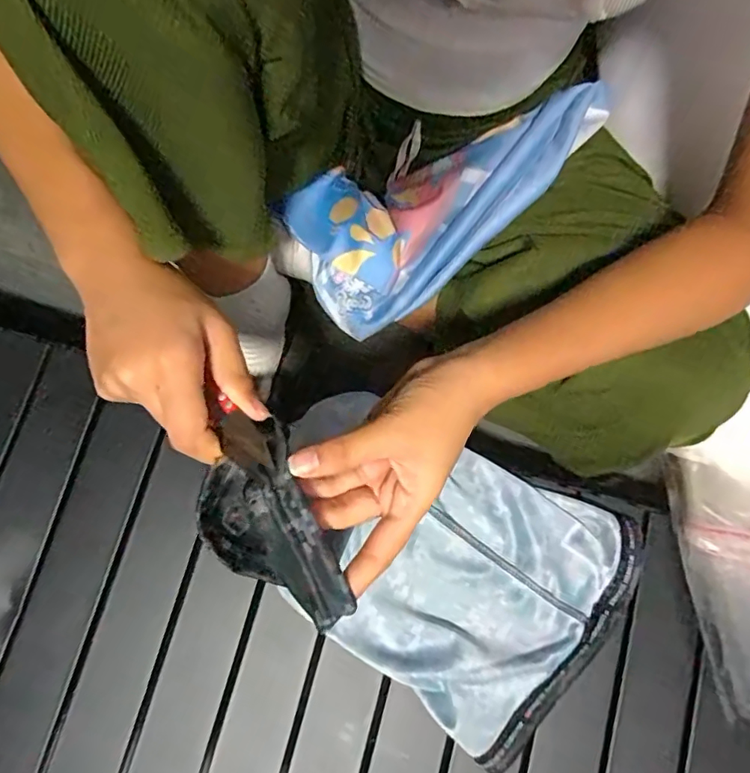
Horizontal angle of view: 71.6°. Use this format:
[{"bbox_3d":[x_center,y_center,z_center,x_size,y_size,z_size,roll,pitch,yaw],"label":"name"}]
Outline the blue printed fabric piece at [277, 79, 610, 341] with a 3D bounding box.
[{"bbox_3d":[0.055,-0.166,0.451,0.283,0.056,0.149,-26,80,20],"label":"blue printed fabric piece"}]

